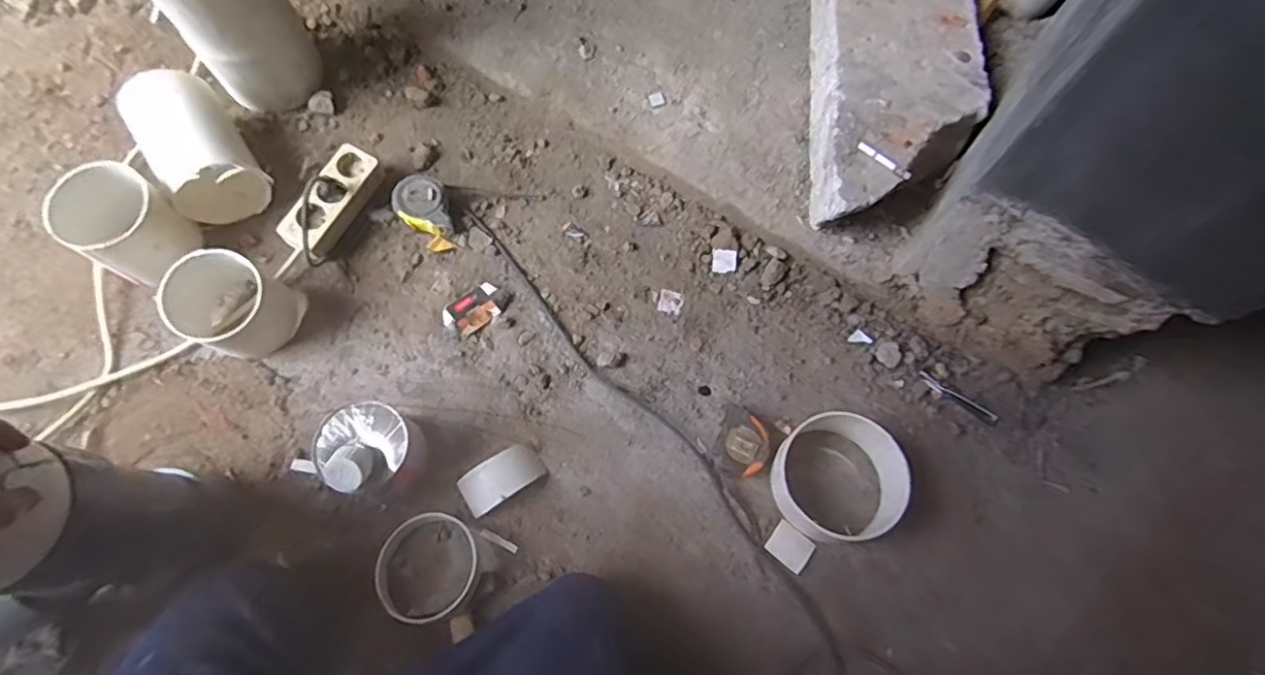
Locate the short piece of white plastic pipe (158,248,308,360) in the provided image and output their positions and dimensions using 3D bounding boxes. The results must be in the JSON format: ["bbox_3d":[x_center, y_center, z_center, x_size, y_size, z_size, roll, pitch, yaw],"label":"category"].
[{"bbox_3d":[-0.497,-0.040,0.769,0.109,0.114,0.113,1,68,-2],"label":"short piece of white plastic pipe"}]

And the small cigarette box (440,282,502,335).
[{"bbox_3d":[-0.210,-0.034,0.826,0.076,0.021,0.049,-38,75,-16],"label":"small cigarette box"}]

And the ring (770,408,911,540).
[{"bbox_3d":[0.239,0.162,0.721,0.138,0.080,0.143,1,68,-2],"label":"ring"}]

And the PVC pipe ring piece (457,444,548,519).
[{"bbox_3d":[-0.156,0.167,0.739,0.095,0.031,0.052,-33,73,-14],"label":"PVC pipe ring piece"}]

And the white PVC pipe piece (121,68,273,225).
[{"bbox_3d":[-0.598,-0.255,0.849,0.121,0.110,0.219,-37,73,-16],"label":"white PVC pipe piece"}]

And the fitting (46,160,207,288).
[{"bbox_3d":[-0.642,-0.135,0.793,0.131,0.120,0.119,27,69,8],"label":"fitting"}]

